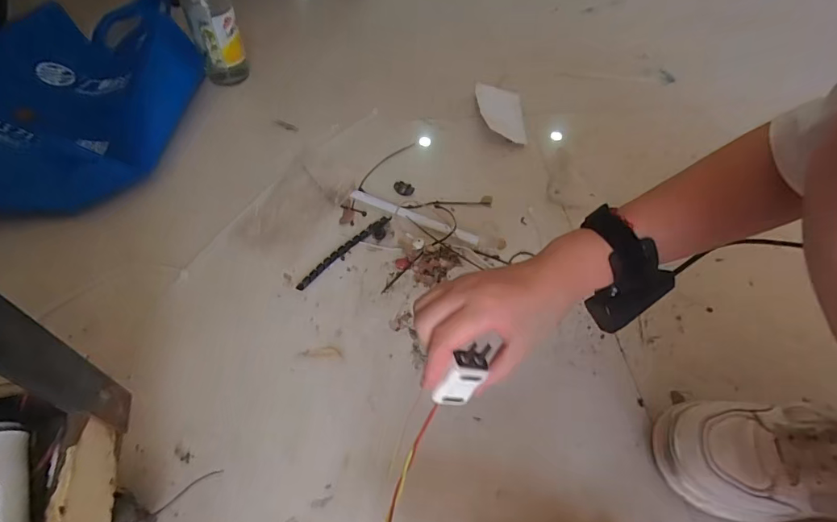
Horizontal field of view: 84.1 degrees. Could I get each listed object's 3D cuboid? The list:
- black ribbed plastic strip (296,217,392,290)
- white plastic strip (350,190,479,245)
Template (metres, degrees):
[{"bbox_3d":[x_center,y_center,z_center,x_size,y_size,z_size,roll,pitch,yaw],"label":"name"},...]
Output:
[{"bbox_3d":[-0.092,-0.012,0.592,0.151,0.007,0.022,-37,64,-26],"label":"black ribbed plastic strip"},{"bbox_3d":[-0.008,-0.061,0.627,0.184,0.009,0.019,22,56,12],"label":"white plastic strip"}]

